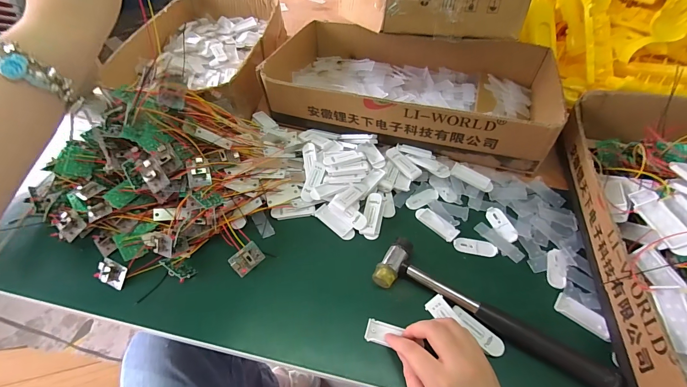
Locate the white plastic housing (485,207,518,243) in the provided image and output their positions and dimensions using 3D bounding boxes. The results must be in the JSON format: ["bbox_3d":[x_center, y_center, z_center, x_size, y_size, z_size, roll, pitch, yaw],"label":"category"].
[{"bbox_3d":[0.200,0.038,0.404,0.020,0.007,0.051,-14,57,-7],"label":"white plastic housing"}]

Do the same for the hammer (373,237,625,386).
[{"bbox_3d":[0.148,0.120,0.332,0.233,0.030,0.059,25,61,17],"label":"hammer"}]

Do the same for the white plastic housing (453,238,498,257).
[{"bbox_3d":[0.161,0.065,0.389,0.050,0.004,0.018,12,58,10],"label":"white plastic housing"}]

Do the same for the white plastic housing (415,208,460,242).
[{"bbox_3d":[0.119,0.038,0.409,0.022,0.004,0.057,-38,63,-21],"label":"white plastic housing"}]

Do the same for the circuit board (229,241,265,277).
[{"bbox_3d":[-0.112,0.076,0.373,0.036,0.008,0.027,-42,100,-30],"label":"circuit board"}]

